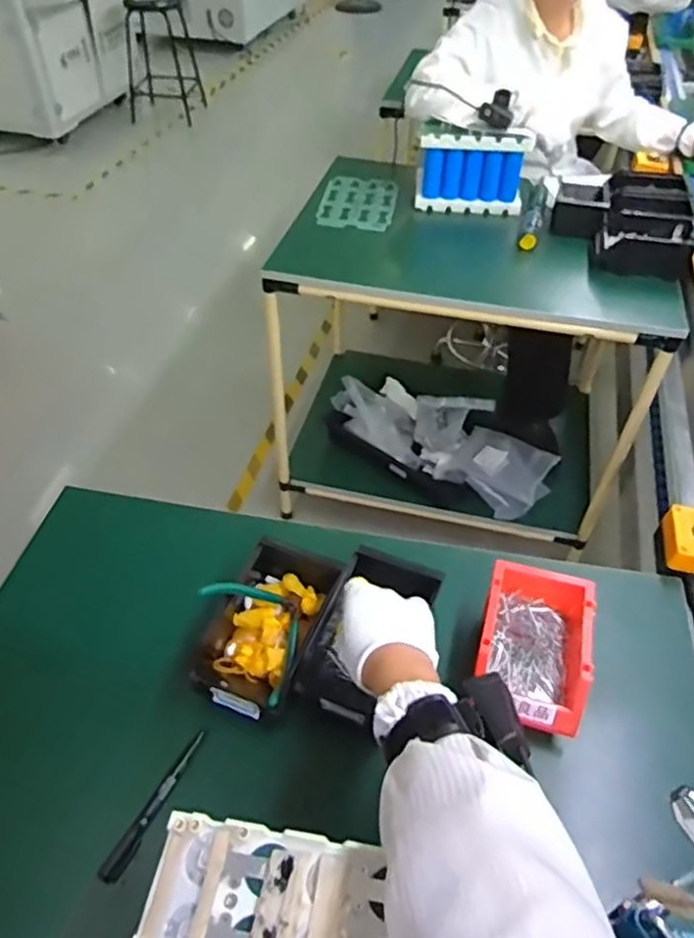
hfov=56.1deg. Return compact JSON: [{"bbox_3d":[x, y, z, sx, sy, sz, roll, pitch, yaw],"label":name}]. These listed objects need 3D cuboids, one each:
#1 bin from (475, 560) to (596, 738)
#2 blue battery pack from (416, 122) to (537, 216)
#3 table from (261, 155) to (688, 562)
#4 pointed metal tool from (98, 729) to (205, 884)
[{"bbox_3d":[0.194,0.177,0.681,0.110,0.061,0.168,13,47,11],"label":"bin"},{"bbox_3d":[0.287,-0.681,1.501,0.243,0.177,0.078,7,46,6],"label":"blue battery pack"},{"bbox_3d":[0.294,-0.251,1.683,0.814,0.746,0.597,14,47,12],"label":"table"},{"bbox_3d":[-0.182,0.314,0.613,0.019,0.010,0.141,18,48,16],"label":"pointed metal tool"}]

